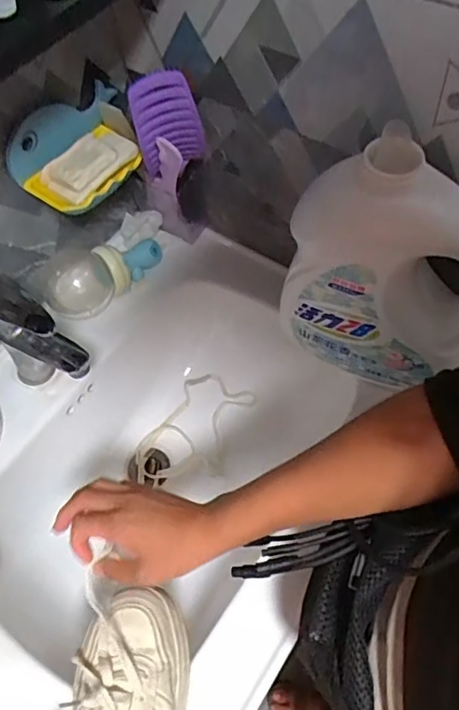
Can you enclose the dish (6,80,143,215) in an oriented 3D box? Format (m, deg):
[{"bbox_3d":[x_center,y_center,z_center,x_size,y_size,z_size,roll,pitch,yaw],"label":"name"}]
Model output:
[{"bbox_3d":[-0.157,-0.230,0.592,0.086,0.065,0.155,34,66,21],"label":"dish"}]

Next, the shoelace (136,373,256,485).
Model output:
[{"bbox_3d":[-0.052,0.108,0.765,0.122,0.041,0.173,22,59,16],"label":"shoelace"}]

